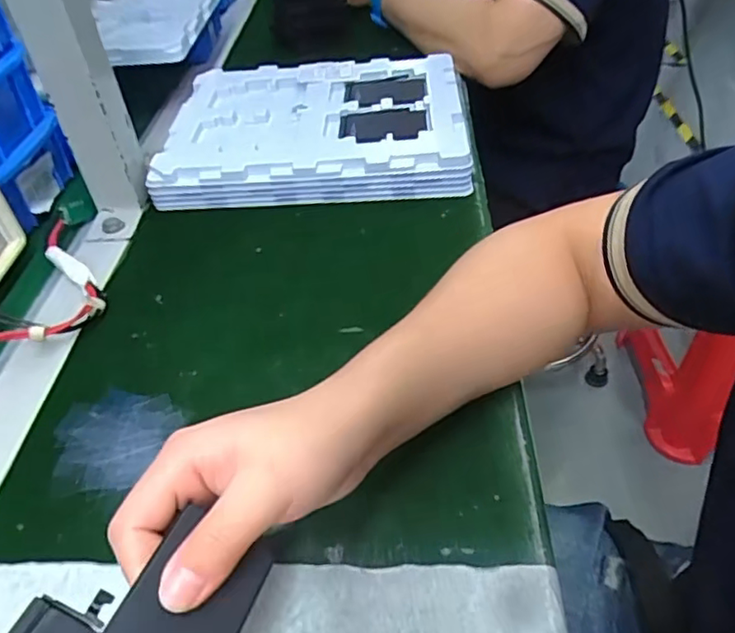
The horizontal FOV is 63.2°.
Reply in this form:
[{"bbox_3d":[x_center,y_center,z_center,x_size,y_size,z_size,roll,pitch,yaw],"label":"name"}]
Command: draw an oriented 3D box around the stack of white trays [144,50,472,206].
[{"bbox_3d":[-0.048,-0.181,0.575,0.278,0.051,0.198,-1,43,2],"label":"stack of white trays"}]

